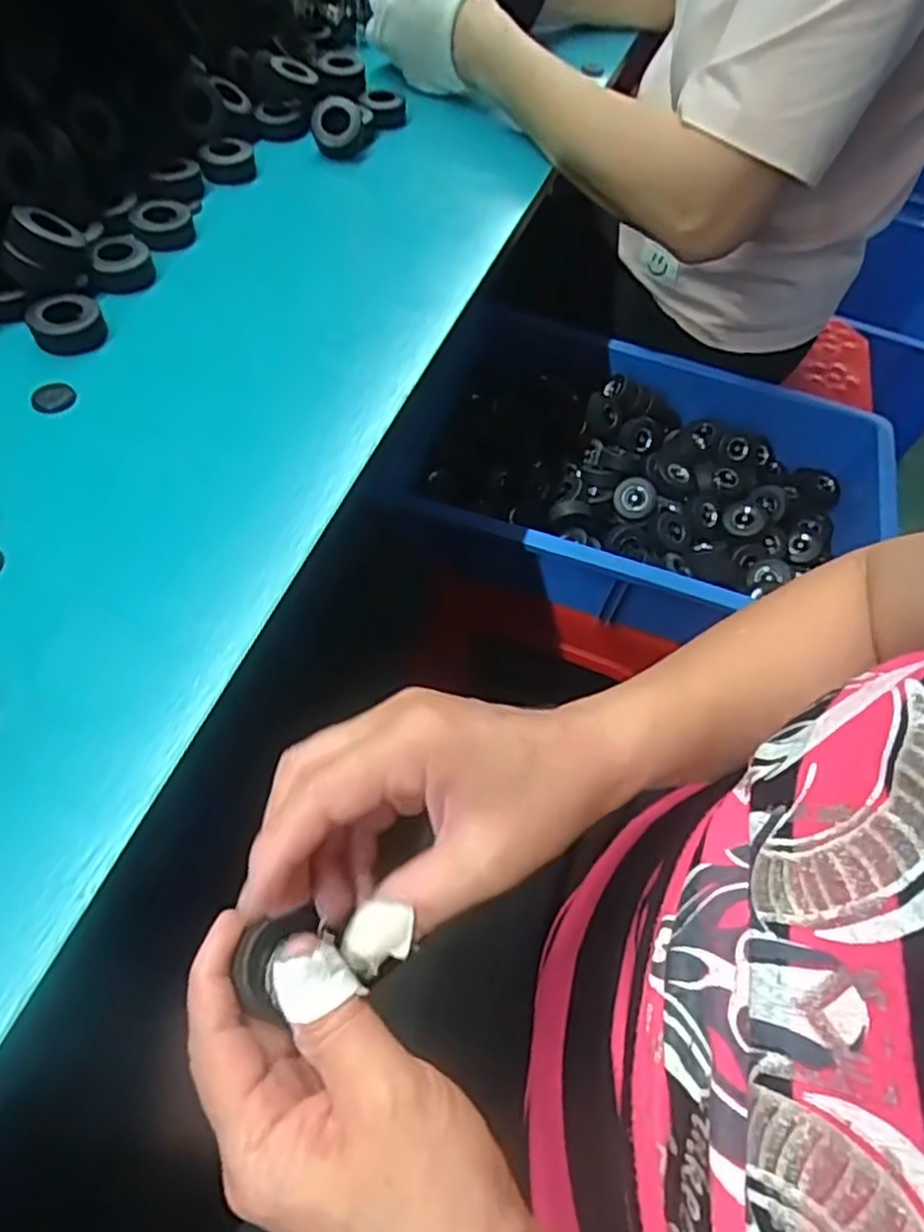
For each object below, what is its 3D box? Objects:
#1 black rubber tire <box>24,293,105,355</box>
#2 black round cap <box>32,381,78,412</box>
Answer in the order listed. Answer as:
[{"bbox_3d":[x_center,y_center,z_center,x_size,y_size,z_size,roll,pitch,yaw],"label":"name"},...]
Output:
[{"bbox_3d":[-0.225,-0.166,0.413,0.037,0.019,0.036,1,56,-2],"label":"black rubber tire"},{"bbox_3d":[-0.219,-0.117,0.389,0.021,0.006,0.020,1,56,-2],"label":"black round cap"}]

